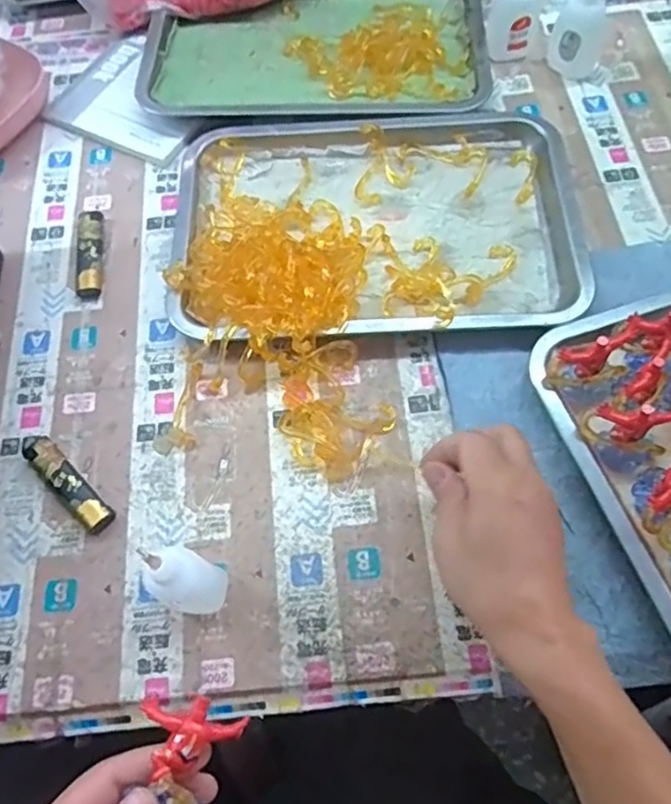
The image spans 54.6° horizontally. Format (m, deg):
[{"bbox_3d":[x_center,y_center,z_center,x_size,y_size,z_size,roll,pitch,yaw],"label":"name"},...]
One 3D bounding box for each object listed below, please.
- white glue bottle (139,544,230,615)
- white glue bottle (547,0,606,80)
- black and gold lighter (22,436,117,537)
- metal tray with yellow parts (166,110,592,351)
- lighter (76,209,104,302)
[{"bbox_3d":[-0.083,0.099,0.359,0.028,0.095,0.030,-1,66,3],"label":"white glue bottle"},{"bbox_3d":[0.210,-0.320,0.556,0.042,0.070,0.035,20,69,12],"label":"white glue bottle"},{"bbox_3d":[-0.182,0.050,0.433,0.092,0.013,0.020,41,74,18],"label":"black and gold lighter"},{"bbox_3d":[0.028,-0.145,0.496,0.296,0.041,0.216,-4,66,2],"label":"metal tray with yellow parts"},{"bbox_3d":[-0.194,-0.119,0.515,0.018,0.014,0.086,-8,66,0],"label":"lighter"}]

